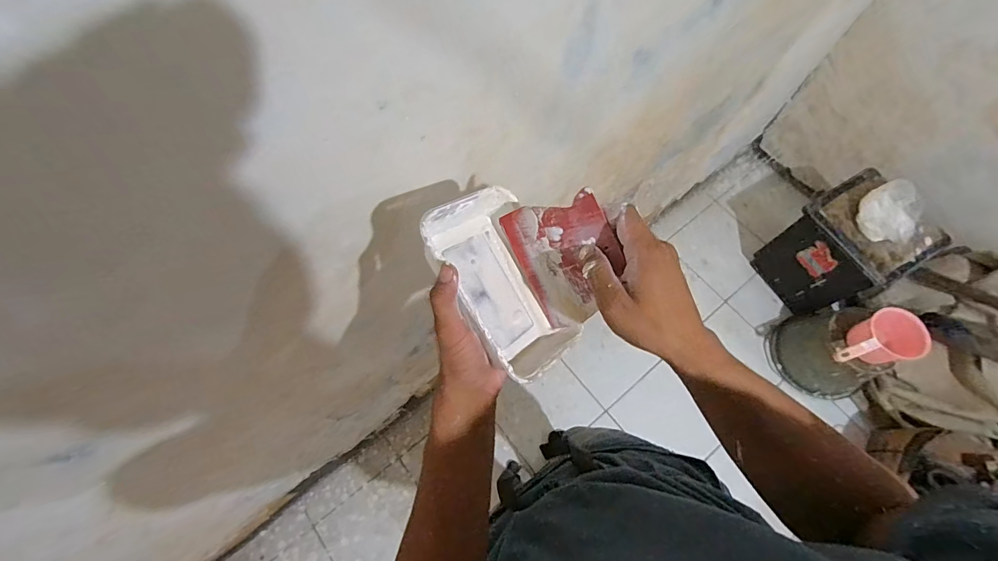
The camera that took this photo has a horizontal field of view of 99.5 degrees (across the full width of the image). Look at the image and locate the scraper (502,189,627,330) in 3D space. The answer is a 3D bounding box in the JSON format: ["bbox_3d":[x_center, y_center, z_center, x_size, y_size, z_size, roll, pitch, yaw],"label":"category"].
[{"bbox_3d":[0.061,-0.017,0.385,0.004,0.106,0.118,-33,101,-43],"label":"scraper"}]

